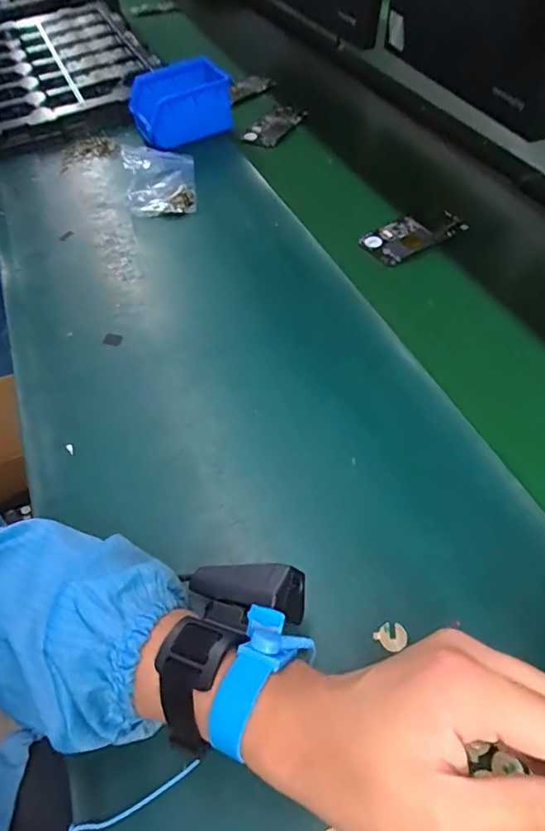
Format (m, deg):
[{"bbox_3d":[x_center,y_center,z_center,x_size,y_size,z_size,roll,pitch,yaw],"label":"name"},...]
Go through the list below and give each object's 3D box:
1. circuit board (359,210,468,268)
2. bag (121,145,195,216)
[{"bbox_3d":[0.170,-0.222,0.597,0.126,0.009,0.065,-29,56,-16],"label":"circuit board"},{"bbox_3d":[-0.156,-0.320,0.680,0.094,0.039,0.138,-10,53,1],"label":"bag"}]

